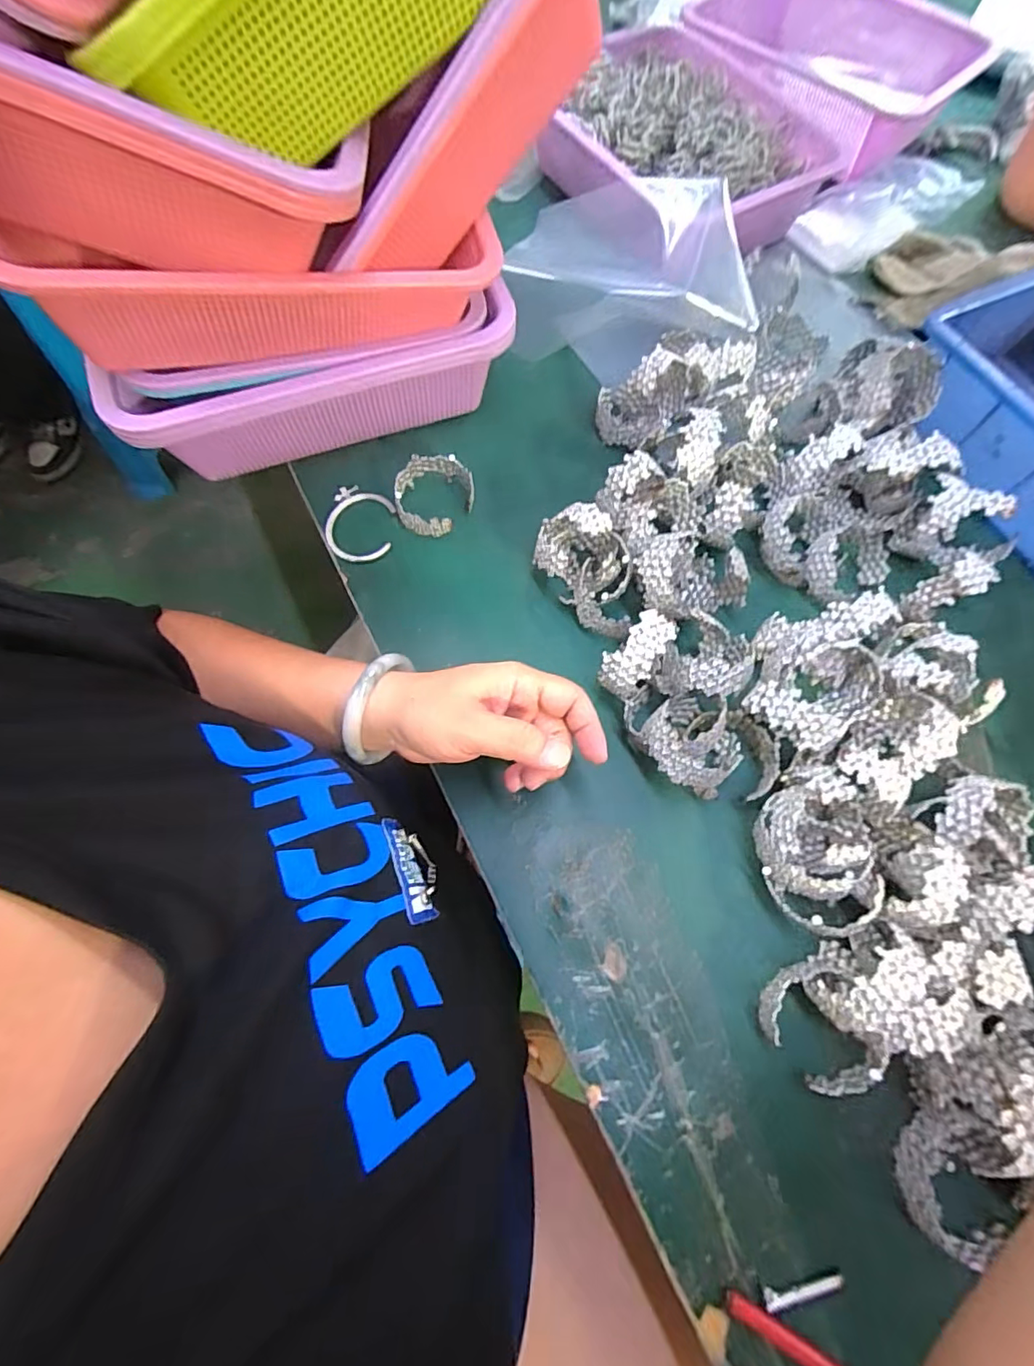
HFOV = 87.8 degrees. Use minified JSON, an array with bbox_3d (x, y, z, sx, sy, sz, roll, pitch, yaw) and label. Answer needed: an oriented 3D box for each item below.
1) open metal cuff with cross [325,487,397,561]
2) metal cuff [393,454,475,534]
[{"bbox_3d":[-0.127,-0.128,0.433,0.052,0.006,0.067,2,70,-1],"label":"open metal cuff with cross"},{"bbox_3d":[-0.065,-0.150,0.431,0.059,0.034,0.061,0,70,-1],"label":"metal cuff"}]

